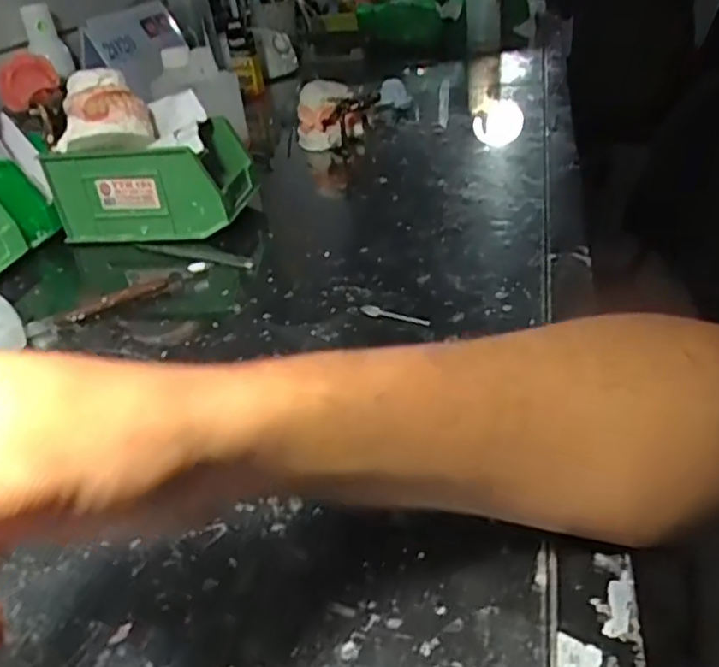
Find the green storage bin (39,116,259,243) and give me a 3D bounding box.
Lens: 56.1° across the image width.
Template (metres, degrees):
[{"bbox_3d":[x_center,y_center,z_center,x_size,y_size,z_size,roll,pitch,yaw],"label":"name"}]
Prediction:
[{"bbox_3d":[-0.191,-0.149,0.650,0.162,0.088,0.107,3,33,16],"label":"green storage bin"}]

